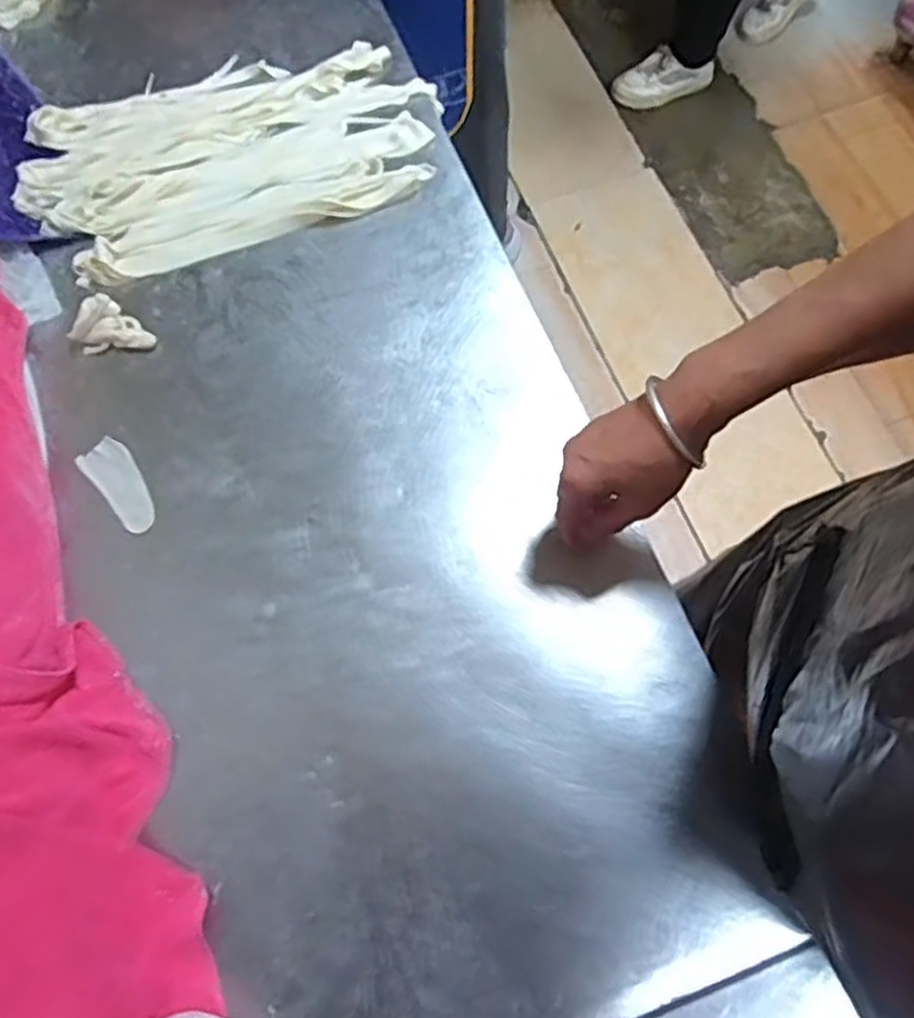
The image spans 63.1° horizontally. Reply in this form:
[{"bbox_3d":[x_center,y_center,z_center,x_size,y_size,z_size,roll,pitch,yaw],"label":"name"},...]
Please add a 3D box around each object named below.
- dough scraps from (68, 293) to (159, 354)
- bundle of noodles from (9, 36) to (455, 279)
[{"bbox_3d":[-0.294,-0.151,0.635,0.056,0.027,0.047,29,74,10],"label":"dough scraps"},{"bbox_3d":[-0.212,-0.339,0.706,0.379,0.012,0.212,-17,72,-5],"label":"bundle of noodles"}]

